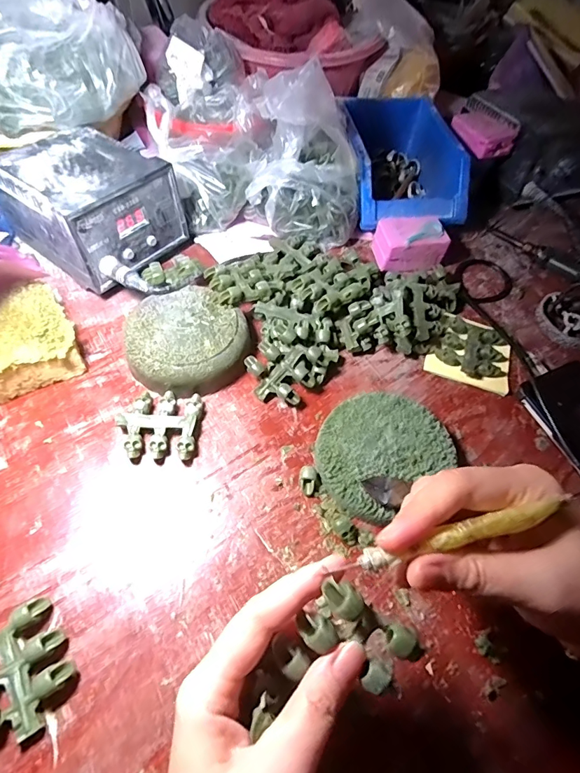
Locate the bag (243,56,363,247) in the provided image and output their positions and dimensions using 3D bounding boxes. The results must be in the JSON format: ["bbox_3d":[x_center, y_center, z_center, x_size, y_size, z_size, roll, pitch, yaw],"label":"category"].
[{"bbox_3d":[0.018,-0.240,0.440,0.113,0.142,0.102,1,57,-4],"label":"bag"}]

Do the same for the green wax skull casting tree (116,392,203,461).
[{"bbox_3d":[-0.103,0.029,0.338,0.060,0.012,0.054,3,56,-3],"label":"green wax skull casting tree"}]

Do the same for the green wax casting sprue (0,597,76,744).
[{"bbox_3d":[-0.157,0.164,0.244,0.052,0.017,0.062,-28,63,-21],"label":"green wax casting sprue"}]

